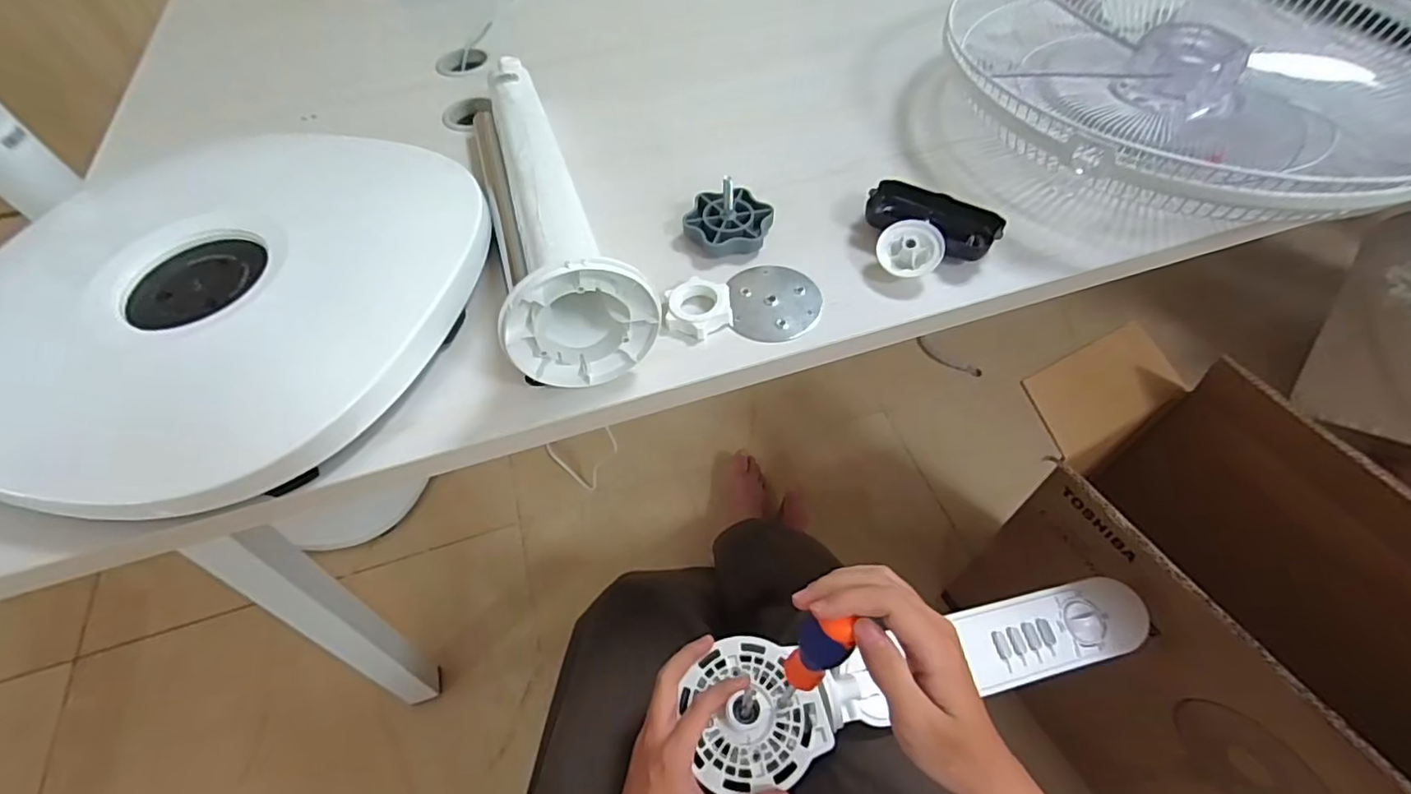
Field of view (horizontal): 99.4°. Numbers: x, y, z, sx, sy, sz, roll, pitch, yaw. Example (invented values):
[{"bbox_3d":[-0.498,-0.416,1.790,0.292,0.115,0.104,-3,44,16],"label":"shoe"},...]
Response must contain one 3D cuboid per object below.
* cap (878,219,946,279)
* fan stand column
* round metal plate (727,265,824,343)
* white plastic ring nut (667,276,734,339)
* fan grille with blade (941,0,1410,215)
[{"bbox_3d":[0.167,-0.122,0.488,0.051,0.012,0.046,3,91,19],"label":"cap"},{"bbox_3d":[-0.157,-0.179,0.503,0.101,0.100,0.381,-21,57,-12],"label":"fan stand column"},{"bbox_3d":[0.057,-0.078,0.485,0.073,0.004,0.081,-4,55,-1],"label":"round metal plate"},{"bbox_3d":[-0.005,-0.071,0.478,0.051,0.015,0.052,-1,55,2],"label":"white plastic ring nut"},{"bbox_3d":[0.459,-0.314,0.584,0.448,0.083,0.415,-1,55,2],"label":"fan grille with blade"}]

